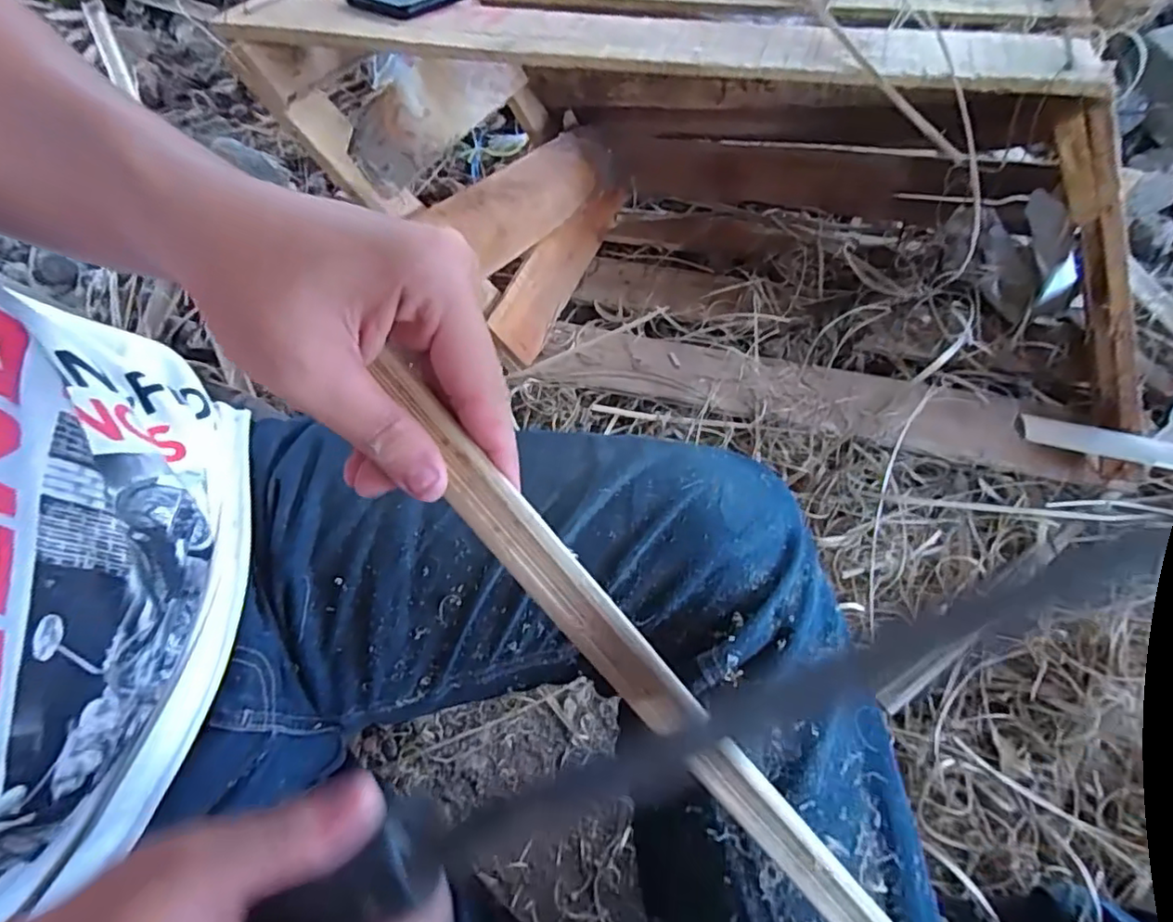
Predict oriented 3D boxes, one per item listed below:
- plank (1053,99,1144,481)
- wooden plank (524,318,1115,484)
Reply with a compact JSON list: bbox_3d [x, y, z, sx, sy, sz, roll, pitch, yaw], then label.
[{"bbox_3d":[0.378,-0.094,0.439,0.031,0.349,0.018,3,56,46],"label":"plank"},{"bbox_3d":[0.207,-0.073,0.608,0.533,0.028,0.076,14,65,8],"label":"wooden plank"}]

